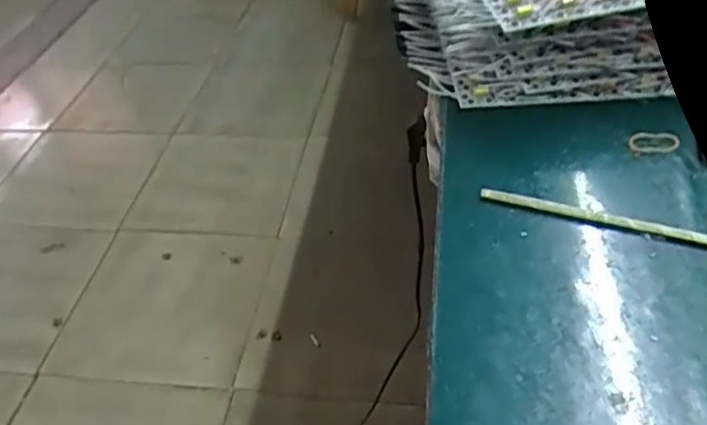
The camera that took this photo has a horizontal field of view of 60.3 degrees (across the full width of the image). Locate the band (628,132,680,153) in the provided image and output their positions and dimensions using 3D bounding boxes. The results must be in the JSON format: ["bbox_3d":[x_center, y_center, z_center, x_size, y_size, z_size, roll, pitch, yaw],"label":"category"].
[{"bbox_3d":[0.223,-0.052,0.450,0.039,0.004,0.021,-7,44,-3],"label":"band"}]

